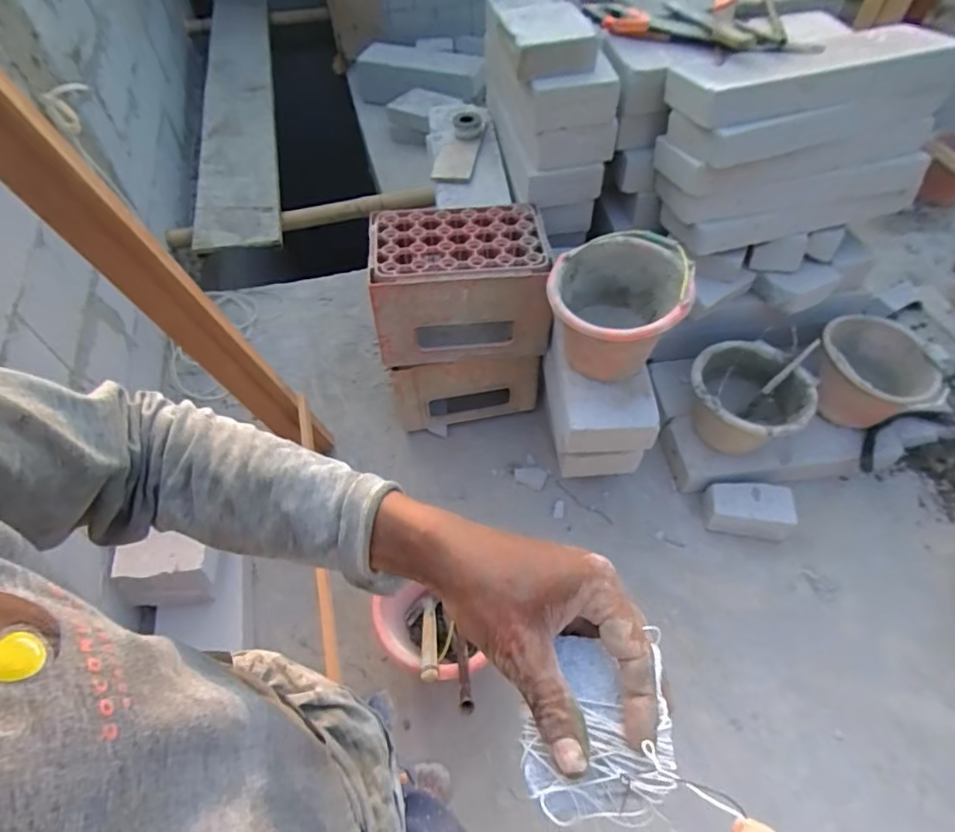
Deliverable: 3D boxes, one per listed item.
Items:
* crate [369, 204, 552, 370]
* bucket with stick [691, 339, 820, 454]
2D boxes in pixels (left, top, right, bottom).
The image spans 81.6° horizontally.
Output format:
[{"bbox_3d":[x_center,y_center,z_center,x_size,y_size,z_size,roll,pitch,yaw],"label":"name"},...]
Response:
[{"bbox_3d":[-0.043,-0.342,1.442,0.426,0.279,0.284,-4,56,-2],"label":"crate"},{"bbox_3d":[0.721,-0.037,1.512,0.286,0.224,0.287,0,56,1],"label":"bucket with stick"}]

